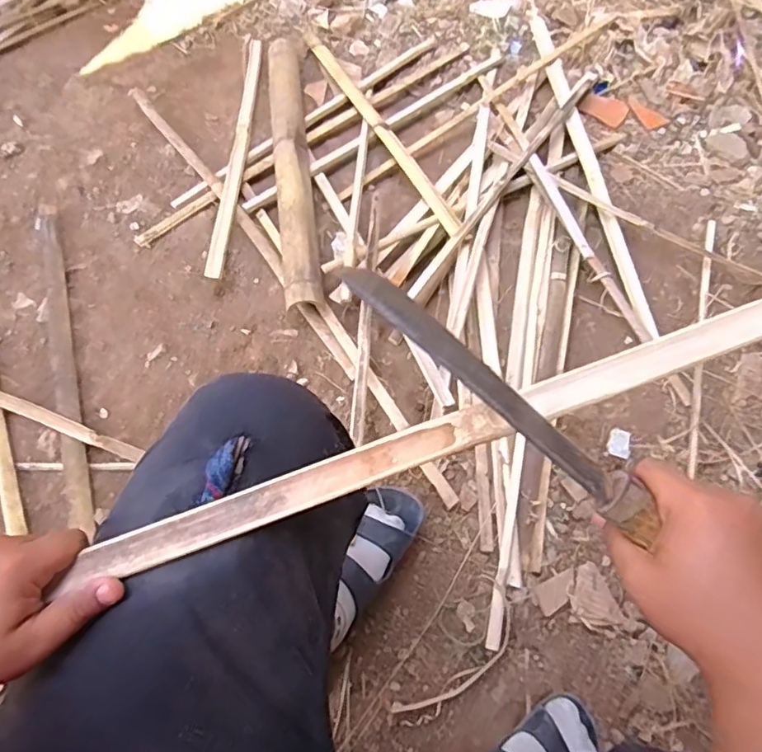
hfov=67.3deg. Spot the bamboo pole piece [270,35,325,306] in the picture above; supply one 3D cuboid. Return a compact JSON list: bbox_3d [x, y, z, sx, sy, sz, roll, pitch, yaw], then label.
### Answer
[{"bbox_3d":[-0.180,-0.441,1.134,0.070,0.076,0.773,-6,60,-5],"label":"bamboo pole piece"}]

